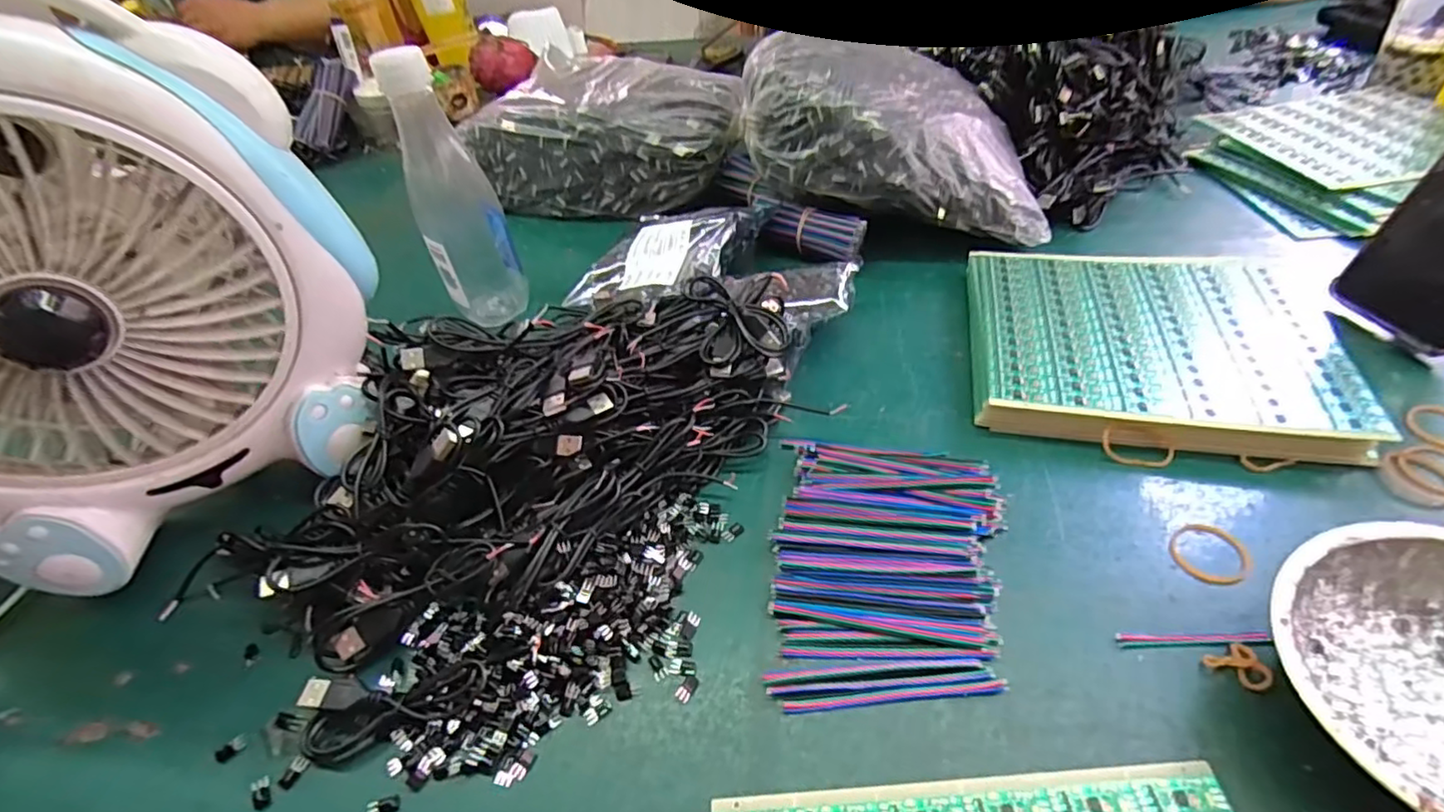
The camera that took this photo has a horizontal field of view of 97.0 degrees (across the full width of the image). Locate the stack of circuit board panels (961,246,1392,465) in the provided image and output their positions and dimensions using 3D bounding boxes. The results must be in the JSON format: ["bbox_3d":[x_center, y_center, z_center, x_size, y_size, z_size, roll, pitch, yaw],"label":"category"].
[{"bbox_3d":[0.269,-0.041,0.409,0.202,0.027,0.168,6,46,13],"label":"stack of circuit board panels"}]

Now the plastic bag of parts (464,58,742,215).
[{"bbox_3d":[-0.118,-0.274,0.641,0.268,0.094,0.157,2,45,8],"label":"plastic bag of parts"}]

